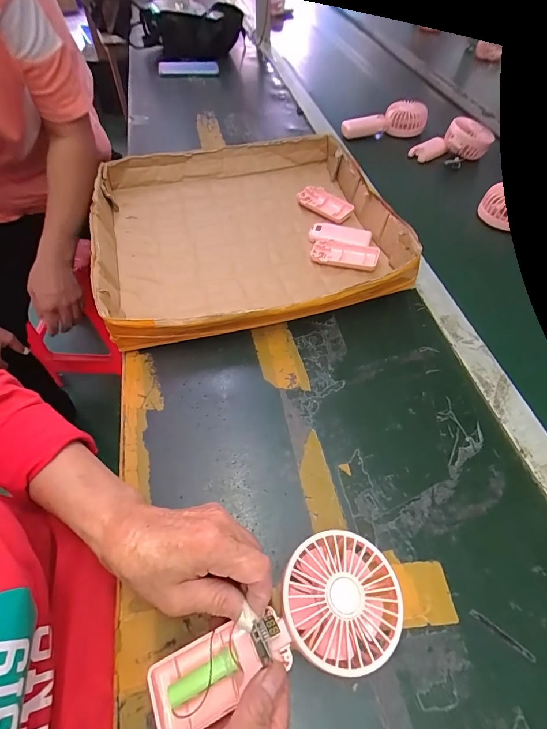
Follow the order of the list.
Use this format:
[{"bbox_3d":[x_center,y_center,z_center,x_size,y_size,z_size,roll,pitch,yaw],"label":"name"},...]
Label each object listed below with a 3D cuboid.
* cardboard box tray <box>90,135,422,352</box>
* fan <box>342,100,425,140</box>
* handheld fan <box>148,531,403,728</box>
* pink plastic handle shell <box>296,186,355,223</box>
[{"bbox_3d":[-0.047,-0.202,0.530,0.406,0.068,0.372,-14,57,-10],"label":"cardboard box tray"},{"bbox_3d":[0.234,-0.521,0.757,0.172,0.060,0.051,3,56,1],"label":"fan"},{"bbox_3d":[0.004,0.194,0.257,0.184,0.029,0.081,-25,59,-7],"label":"handheld fan"},{"bbox_3d":[0.084,-0.269,0.596,0.091,0.017,0.046,37,62,22],"label":"pink plastic handle shell"}]

